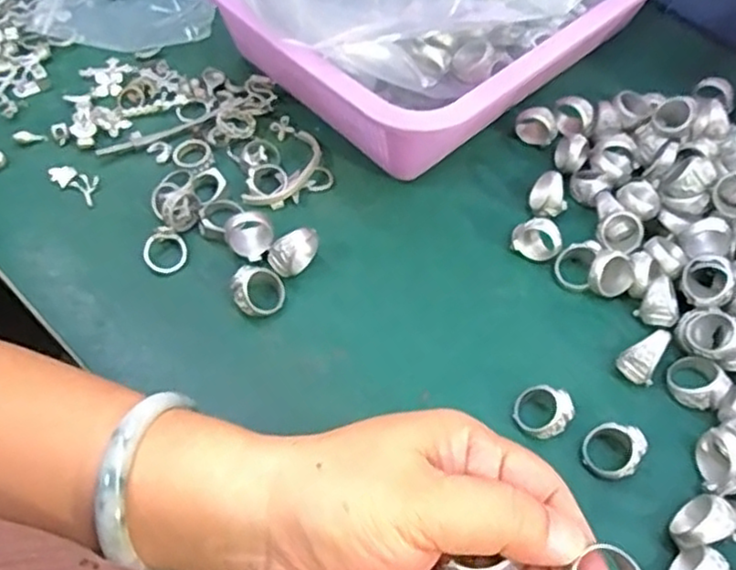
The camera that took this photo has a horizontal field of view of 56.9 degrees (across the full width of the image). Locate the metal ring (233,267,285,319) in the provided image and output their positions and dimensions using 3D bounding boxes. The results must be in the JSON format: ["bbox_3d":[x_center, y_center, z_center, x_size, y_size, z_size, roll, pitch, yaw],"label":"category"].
[{"bbox_3d":[-0.058,0.004,0.355,0.030,0.009,0.025,22,82,-30],"label":"metal ring"}]

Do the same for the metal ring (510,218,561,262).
[{"bbox_3d":[0.095,-0.026,0.383,0.026,0.016,0.016,15,60,7],"label":"metal ring"}]

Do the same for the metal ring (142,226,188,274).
[{"bbox_3d":[-0.111,-0.018,0.370,0.023,0.004,0.024,4,77,-19],"label":"metal ring"}]

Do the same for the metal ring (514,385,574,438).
[{"bbox_3d":[0.084,0.062,0.328,0.025,0.015,0.025,1,59,-1],"label":"metal ring"}]

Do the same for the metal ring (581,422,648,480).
[{"bbox_3d":[0.116,0.078,0.320,0.026,0.018,0.025,1,59,-1],"label":"metal ring"}]

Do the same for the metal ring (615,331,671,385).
[{"bbox_3d":[0.140,0.038,0.341,0.024,0.022,0.017,-22,62,-15],"label":"metal ring"}]

